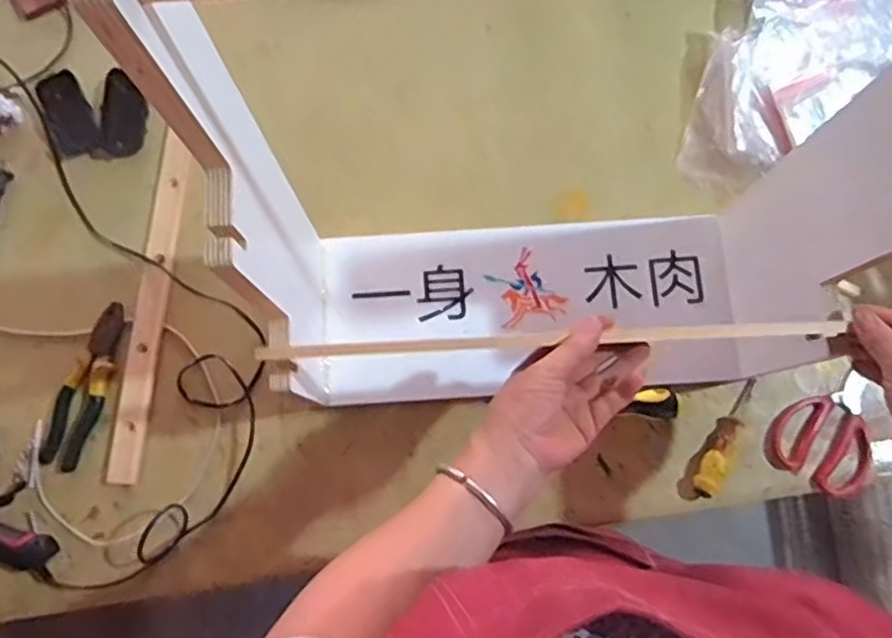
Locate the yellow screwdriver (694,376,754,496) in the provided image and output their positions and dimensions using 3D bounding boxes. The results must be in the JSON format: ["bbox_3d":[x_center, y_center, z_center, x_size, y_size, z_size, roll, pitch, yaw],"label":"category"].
[{"bbox_3d":[0.311,0.129,0.746,0.027,0.028,0.142,29,79,5],"label":"yellow screwdriver"}]

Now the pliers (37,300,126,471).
[{"bbox_3d":[-0.403,0.072,0.746,0.050,0.017,0.184,19,78,3],"label":"pliers"}]

